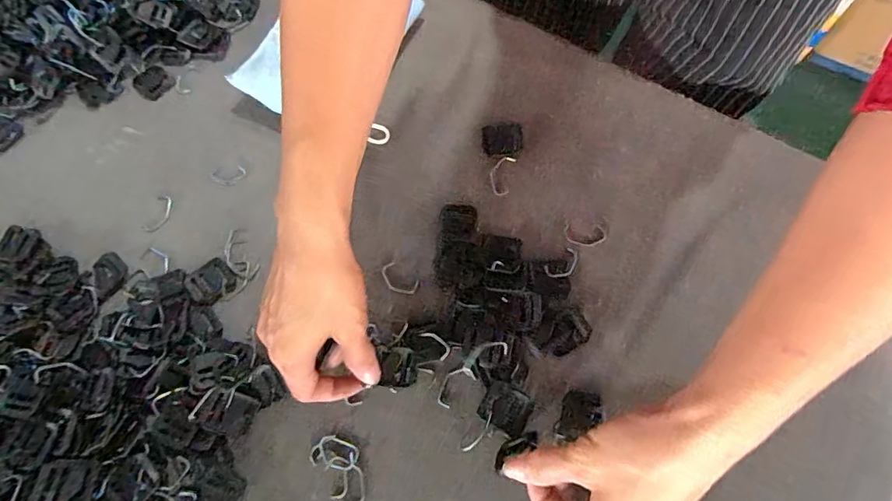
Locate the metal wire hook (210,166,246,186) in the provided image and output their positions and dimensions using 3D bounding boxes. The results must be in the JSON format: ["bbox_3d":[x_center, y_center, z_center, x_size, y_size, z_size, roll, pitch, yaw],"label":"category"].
[{"bbox_3d":[-0.188,-0.064,0.436,0.030,0.004,0.017,-4,69,0],"label":"metal wire hook"}]

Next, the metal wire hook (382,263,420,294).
[{"bbox_3d":[-0.038,0.023,0.395,0.032,0.004,0.019,37,74,14],"label":"metal wire hook"}]

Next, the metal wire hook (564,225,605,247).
[{"bbox_3d":[0.110,-0.012,0.402,0.032,0.004,0.019,-1,69,1],"label":"metal wire hook"}]

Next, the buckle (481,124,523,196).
[{"bbox_3d":[0.049,-0.080,0.437,0.035,0.006,0.072,0,69,1],"label":"buckle"}]

